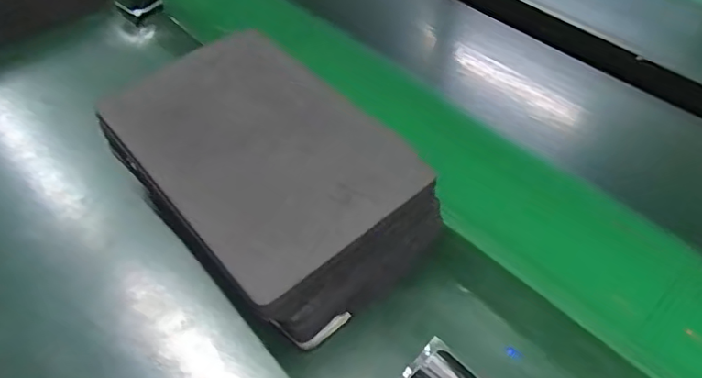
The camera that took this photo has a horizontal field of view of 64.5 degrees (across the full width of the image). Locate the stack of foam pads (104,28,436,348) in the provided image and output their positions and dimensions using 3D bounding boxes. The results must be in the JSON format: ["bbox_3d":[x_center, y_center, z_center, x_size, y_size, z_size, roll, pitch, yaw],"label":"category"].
[{"bbox_3d":[-0.069,-0.010,0.441,0.162,0.090,0.244,-32,56,-24],"label":"stack of foam pads"}]

